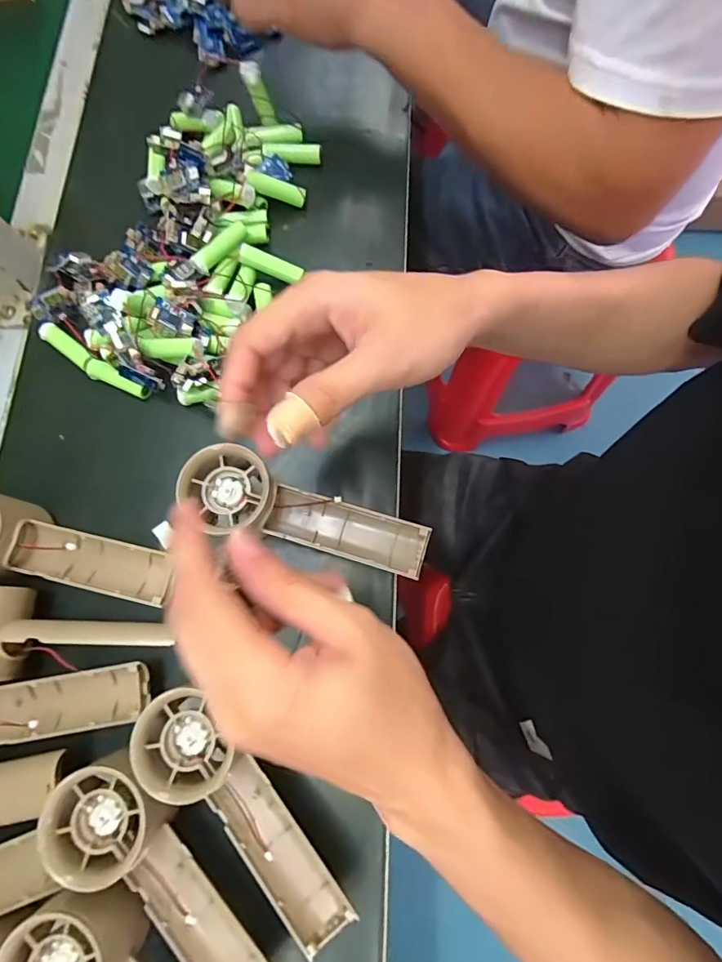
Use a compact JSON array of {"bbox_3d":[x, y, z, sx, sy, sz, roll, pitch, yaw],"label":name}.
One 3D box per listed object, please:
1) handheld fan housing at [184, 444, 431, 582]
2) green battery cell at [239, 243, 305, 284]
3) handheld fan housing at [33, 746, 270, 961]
[{"bbox_3d":[-0.035,0.022,0.301,0.156,0.027,0.049,20,77,-4],"label":"handheld fan housing"},{"bbox_3d":[-0.070,-0.168,0.366,0.049,0.012,0.010,16,75,-17],"label":"green battery cell"},{"bbox_3d":[-0.105,0.219,0.249,0.155,0.034,0.048,41,80,11],"label":"handheld fan housing"}]

